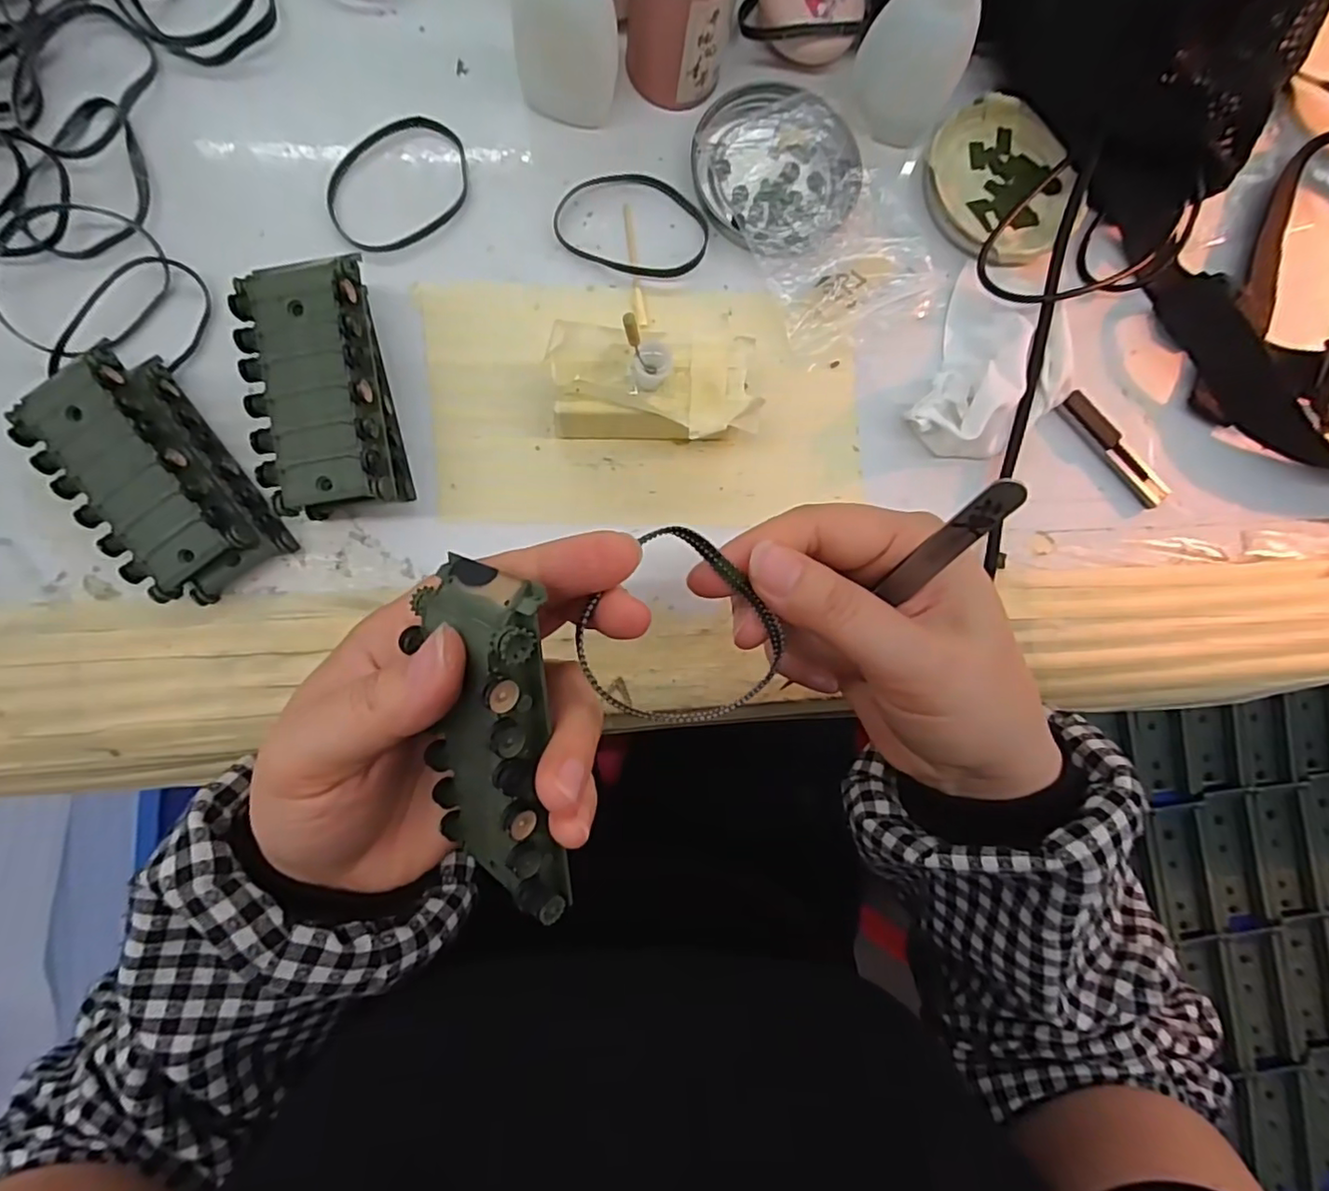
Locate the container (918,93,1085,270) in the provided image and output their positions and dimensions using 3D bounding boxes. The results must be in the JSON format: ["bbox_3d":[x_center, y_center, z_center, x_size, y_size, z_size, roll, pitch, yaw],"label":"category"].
[{"bbox_3d":[0.166,-0.202,0.303,0.079,0.017,0.078,0,87,-6],"label":"container"}]

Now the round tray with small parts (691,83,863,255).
[{"bbox_3d":[0.052,-0.200,0.291,0.073,0.011,0.080,0,87,-6],"label":"round tray with small parts"}]

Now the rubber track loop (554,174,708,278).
[{"bbox_3d":[-0.014,-0.173,0.287,0.069,0.004,0.049,20,85,-5],"label":"rubber track loop"}]

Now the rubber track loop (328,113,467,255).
[{"bbox_3d":[-0.120,-0.185,0.276,0.052,0.004,0.069,44,83,-2],"label":"rubber track loop"}]

